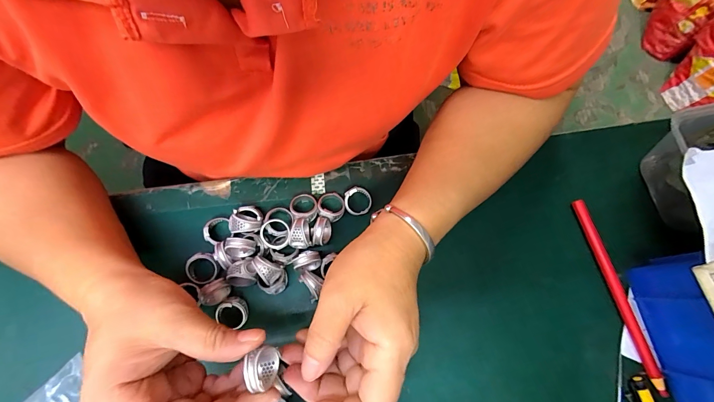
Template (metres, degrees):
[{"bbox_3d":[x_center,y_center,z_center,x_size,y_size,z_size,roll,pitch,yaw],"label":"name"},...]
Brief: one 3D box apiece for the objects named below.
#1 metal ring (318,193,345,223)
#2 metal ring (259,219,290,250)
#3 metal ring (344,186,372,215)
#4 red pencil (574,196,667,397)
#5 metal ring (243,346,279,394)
[{"bbox_3d":[-0.023,0.005,0.289,0.023,0.016,0.027,-8,74,-3],"label":"metal ring"},{"bbox_3d":[-0.068,0.028,0.270,0.026,0.010,0.025,0,73,-1],"label":"metal ring"},{"bbox_3d":[0.001,0.000,0.289,0.024,0.007,0.025,0,91,-12],"label":"metal ring"},{"bbox_3d":[0.220,0.075,0.276,0.009,0.013,0.157,-12,74,-5],"label":"red pencil"},{"bbox_3d":[-0.056,0.097,0.189,0.016,0.020,0.021,3,73,0],"label":"metal ring"}]

